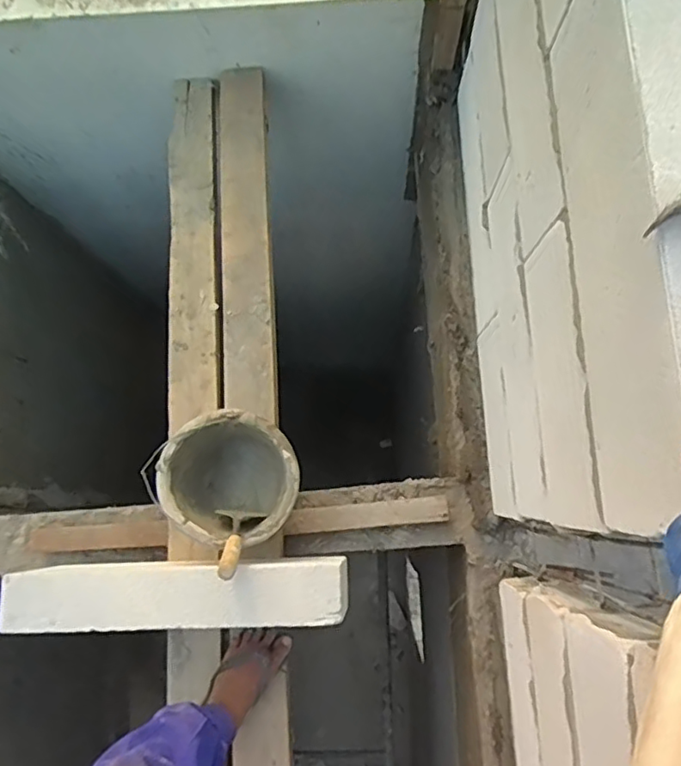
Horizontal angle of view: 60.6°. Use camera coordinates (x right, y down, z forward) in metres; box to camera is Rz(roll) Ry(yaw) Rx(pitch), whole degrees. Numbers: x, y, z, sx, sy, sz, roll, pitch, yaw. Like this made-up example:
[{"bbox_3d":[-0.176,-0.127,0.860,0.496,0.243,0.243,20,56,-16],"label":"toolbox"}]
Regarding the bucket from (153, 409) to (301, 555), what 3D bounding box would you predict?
[{"bbox_3d":[-0.207,0.188,1.152,0.249,0.192,0.233,-1,79,3],"label":"bucket"}]

